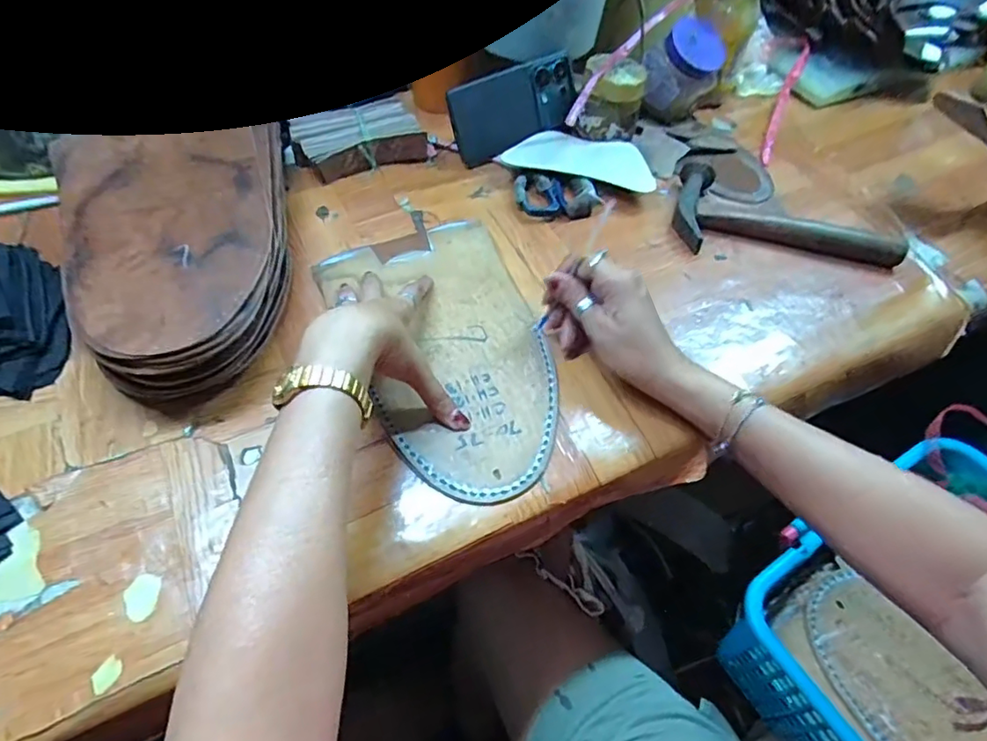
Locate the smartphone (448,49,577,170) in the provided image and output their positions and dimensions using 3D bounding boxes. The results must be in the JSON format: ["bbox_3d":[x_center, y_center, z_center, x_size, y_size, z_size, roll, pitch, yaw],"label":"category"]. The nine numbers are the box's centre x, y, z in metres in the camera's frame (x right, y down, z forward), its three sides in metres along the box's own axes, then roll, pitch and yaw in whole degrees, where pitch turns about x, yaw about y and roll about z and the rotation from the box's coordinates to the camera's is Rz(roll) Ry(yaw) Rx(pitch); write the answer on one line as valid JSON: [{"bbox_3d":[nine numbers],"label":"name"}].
[{"bbox_3d":[0.028,-0.298,0.628,0.159,0.079,0.013,-29,35,-17],"label":"smartphone"}]

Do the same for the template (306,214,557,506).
[{"bbox_3d":[-0.037,-0.024,0.473,0.158,0.007,0.283,-20,57,-13],"label":"template"}]

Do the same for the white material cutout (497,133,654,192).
[{"bbox_3d":[0.093,-0.231,0.607,0.162,0.018,0.068,12,54,6],"label":"white material cutout"}]

